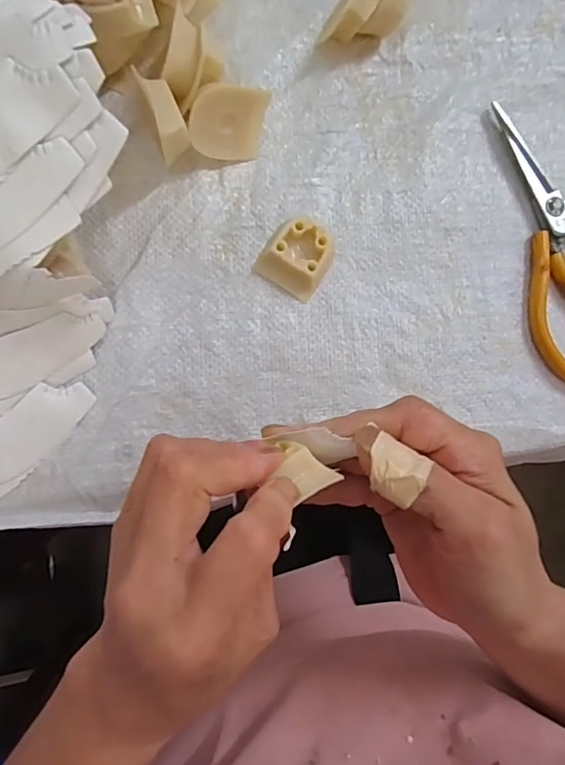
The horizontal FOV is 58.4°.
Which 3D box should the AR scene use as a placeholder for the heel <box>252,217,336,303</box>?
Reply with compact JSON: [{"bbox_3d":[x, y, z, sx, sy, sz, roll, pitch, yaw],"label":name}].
[{"bbox_3d":[0.011,-0.078,0.298,0.037,0.017,0.047,31,81,-3],"label":"heel"}]

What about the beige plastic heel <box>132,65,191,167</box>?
[{"bbox_3d":[-0.064,-0.144,0.279,0.019,0.045,0.039,-22,88,-9],"label":"beige plastic heel"}]

